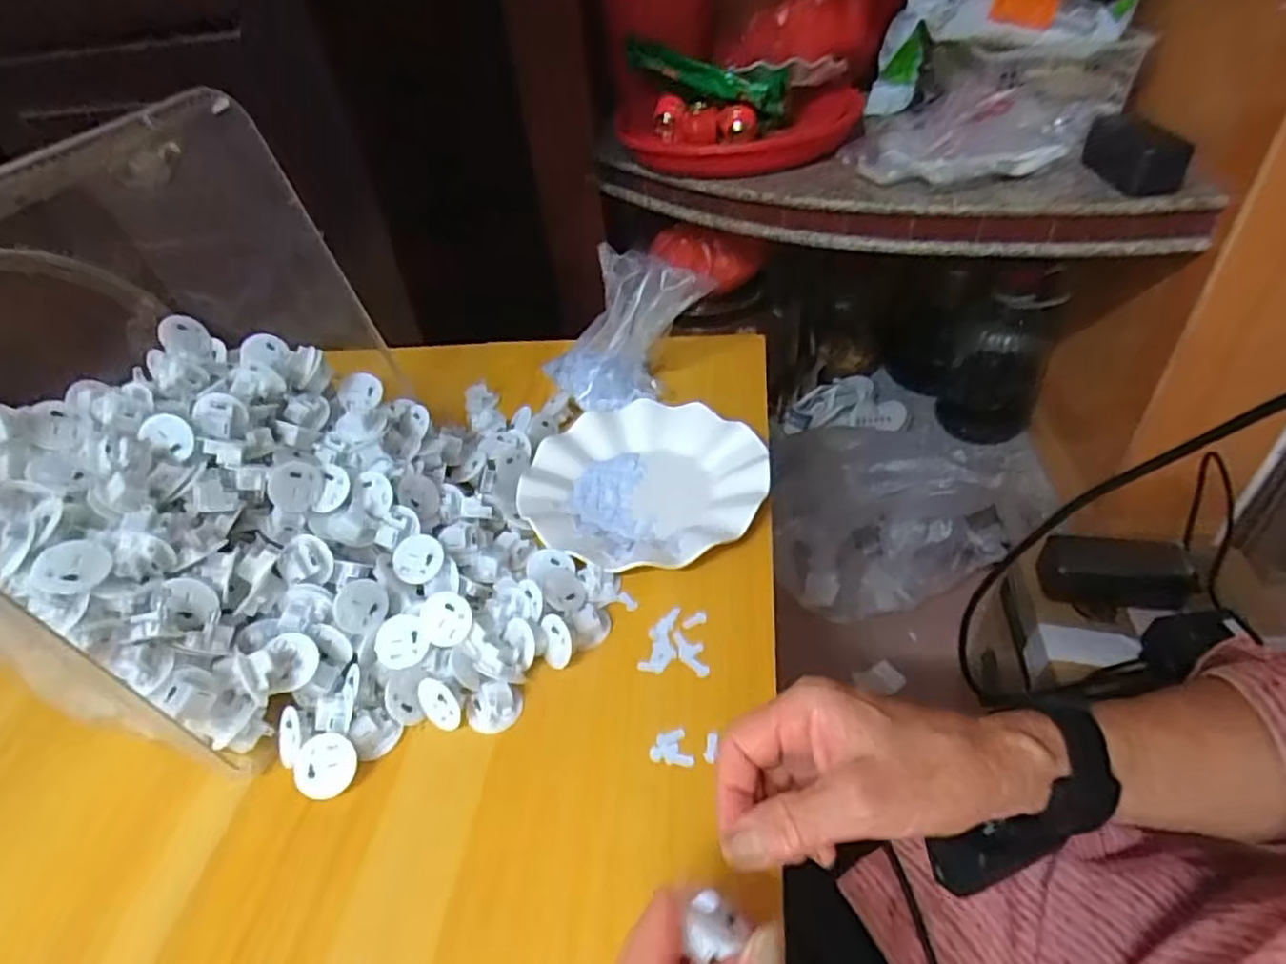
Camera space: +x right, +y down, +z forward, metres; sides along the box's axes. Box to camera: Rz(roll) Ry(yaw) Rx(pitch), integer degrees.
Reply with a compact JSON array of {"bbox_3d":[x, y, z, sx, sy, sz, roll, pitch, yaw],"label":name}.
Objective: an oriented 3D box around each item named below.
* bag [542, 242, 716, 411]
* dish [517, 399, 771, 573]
[{"bbox_3d":[-0.025,-0.141,0.628,0.110,0.109,0.141,-35,49,-28],"label":"bag"},{"bbox_3d":[0.000,0.000,0.534,0.177,0.023,0.172,-4,42,3],"label":"dish"}]

